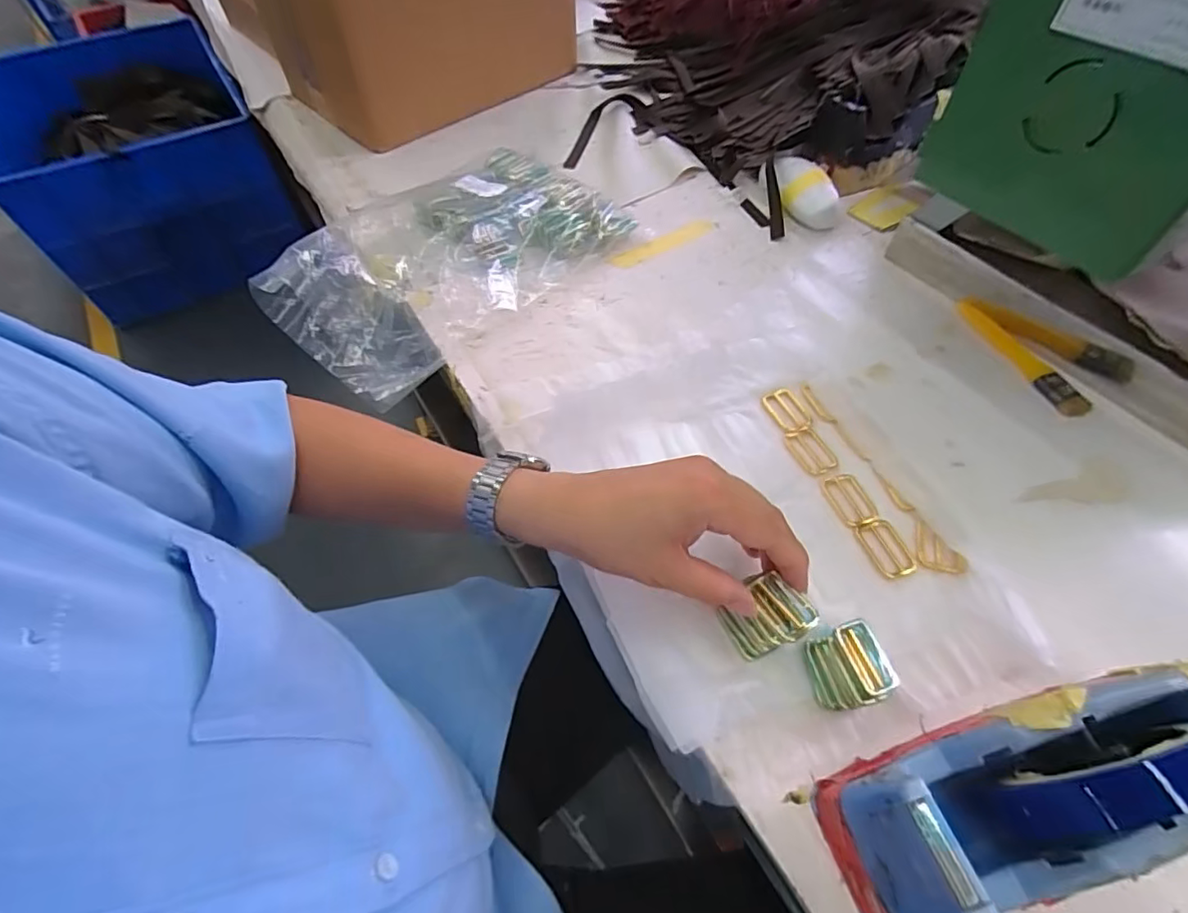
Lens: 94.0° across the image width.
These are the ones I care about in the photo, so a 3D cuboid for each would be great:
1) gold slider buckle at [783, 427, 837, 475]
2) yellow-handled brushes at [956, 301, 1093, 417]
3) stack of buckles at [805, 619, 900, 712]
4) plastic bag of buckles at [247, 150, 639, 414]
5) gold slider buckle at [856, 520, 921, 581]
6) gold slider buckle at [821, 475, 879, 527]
[{"bbox_3d":[0.184,-0.006,0.466,0.030,0.004,0.046,-20,58,-12],"label":"gold slider buckle"},{"bbox_3d":[0.400,-0.098,0.522,0.030,0.010,0.153,-17,57,-10],"label":"yellow-handled brushes"},{"bbox_3d":[0.164,0.134,0.354,0.043,0.030,0.047,-7,56,-4],"label":"stack of buckles"},{"bbox_3d":[-0.147,-0.227,0.584,0.216,0.071,0.368,39,65,24],"label":"plastic bag of buckles"},{"bbox_3d":[0.220,0.069,0.415,0.028,0.004,0.047,-13,56,-7],"label":"gold slider buckle"},{"bbox_3d":[0.204,0.034,0.439,0.030,0.004,0.044,-15,57,-9],"label":"gold slider buckle"}]

